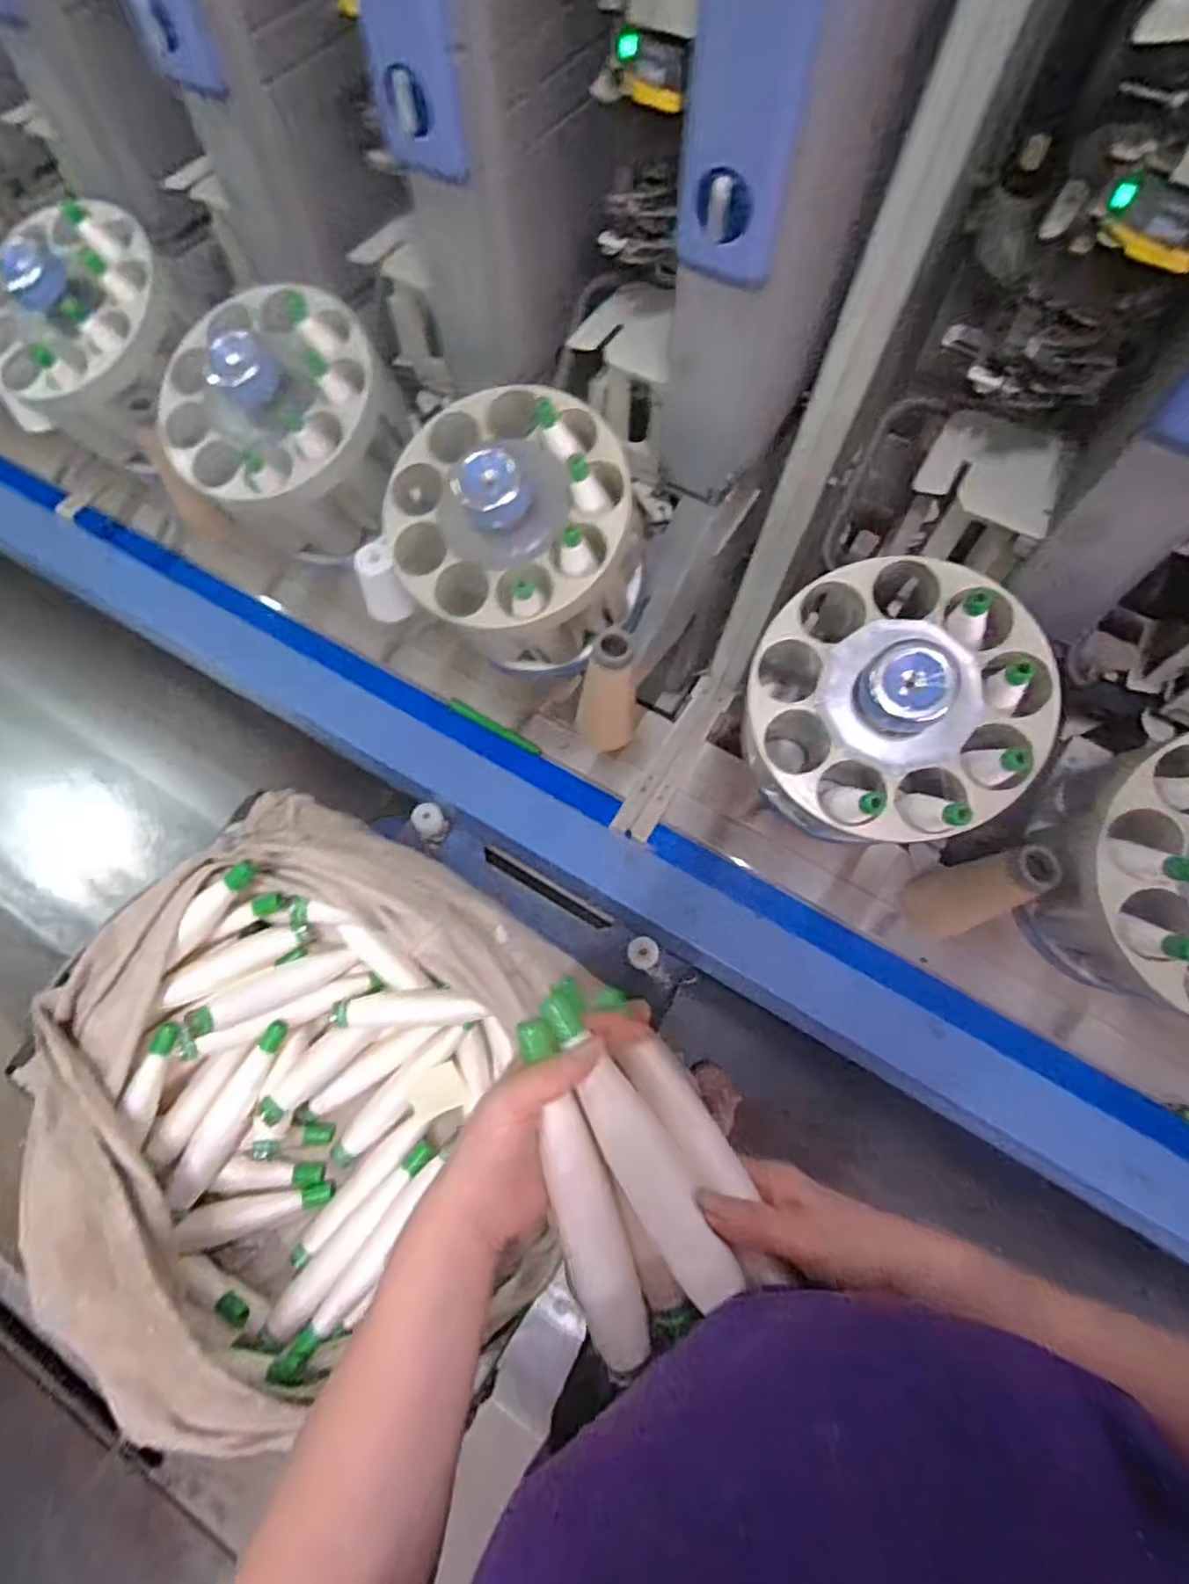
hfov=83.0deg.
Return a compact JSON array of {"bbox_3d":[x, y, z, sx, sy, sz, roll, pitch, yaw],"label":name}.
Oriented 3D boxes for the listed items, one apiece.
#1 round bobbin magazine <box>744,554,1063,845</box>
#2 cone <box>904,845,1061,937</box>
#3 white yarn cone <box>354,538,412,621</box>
[{"bbox_3d":[0.269,-0.080,0.600,0.248,0.133,0.248,-1,86,9],"label":"round bobbin magazine"},{"bbox_3d":[0.372,0.096,0.662,0.063,0.166,0.064,-17,68,-8],"label":"cone"},{"bbox_3d":[-0.258,-0.251,0.809,0.056,0.082,0.055,-19,68,-9],"label":"white yarn cone"}]

